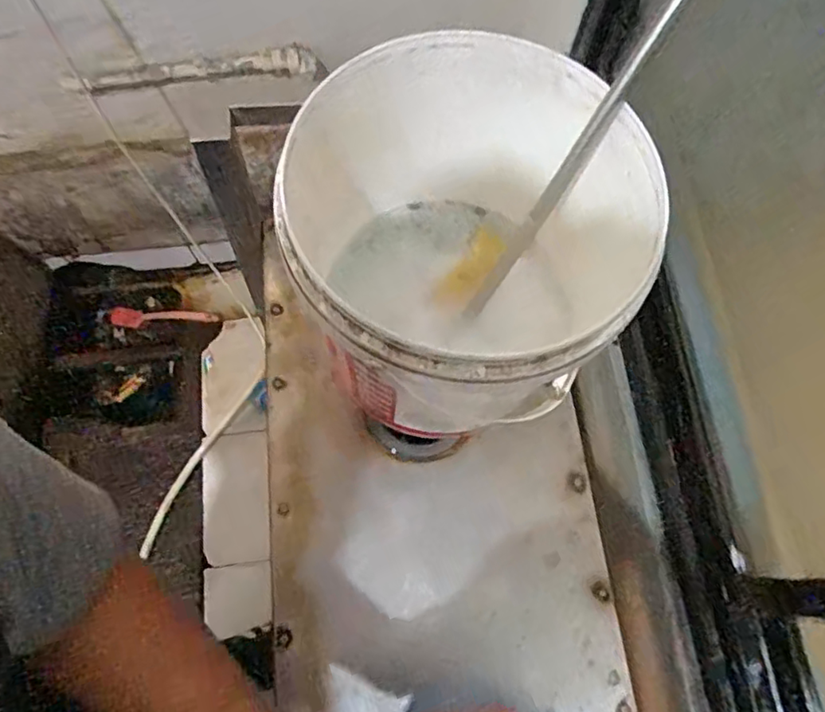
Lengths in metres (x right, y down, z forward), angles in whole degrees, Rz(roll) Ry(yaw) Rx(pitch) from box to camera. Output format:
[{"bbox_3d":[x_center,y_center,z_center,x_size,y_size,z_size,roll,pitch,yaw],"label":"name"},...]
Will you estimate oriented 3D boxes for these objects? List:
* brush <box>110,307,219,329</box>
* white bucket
[{"bbox_3d":[-0.648,-0.101,1.569,0.313,0.054,0.057,1,69,20],"label":"brush"},{"bbox_3d":[0.041,-0.089,0.626,0.323,0.338,0.323,0,71,-1],"label":"white bucket"}]

